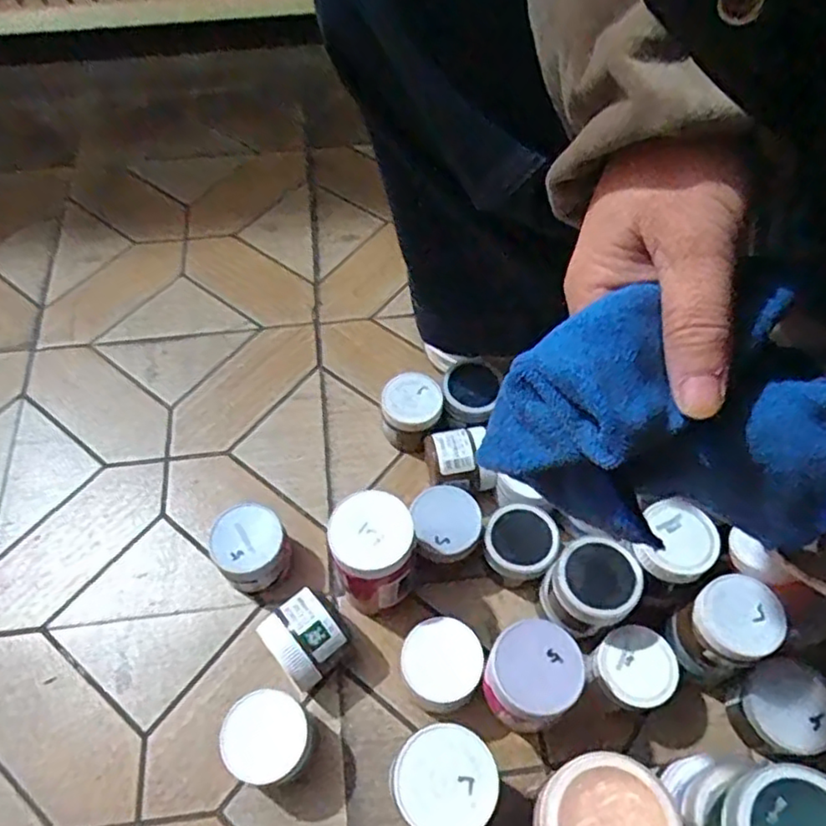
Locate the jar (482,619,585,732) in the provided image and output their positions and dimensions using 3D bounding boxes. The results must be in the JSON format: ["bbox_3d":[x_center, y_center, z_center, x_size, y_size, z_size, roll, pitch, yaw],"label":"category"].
[{"bbox_3d":[0.079,0.174,0.442,0.060,0.048,0.057,0,58,0],"label":"jar"}]

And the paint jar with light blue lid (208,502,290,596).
[{"bbox_3d":[-0.132,0.111,0.544,0.062,0.061,0.063,0,59,0],"label":"paint jar with light blue lid"}]

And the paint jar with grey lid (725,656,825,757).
[{"bbox_3d":[0.274,0.222,0.496,0.063,0.058,0.061,0,59,0],"label":"paint jar with grey lid"}]

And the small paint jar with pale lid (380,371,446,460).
[{"bbox_3d":[-0.001,0.004,0.628,0.056,0.060,0.063,-6,58,-4],"label":"small paint jar with pale lid"}]

